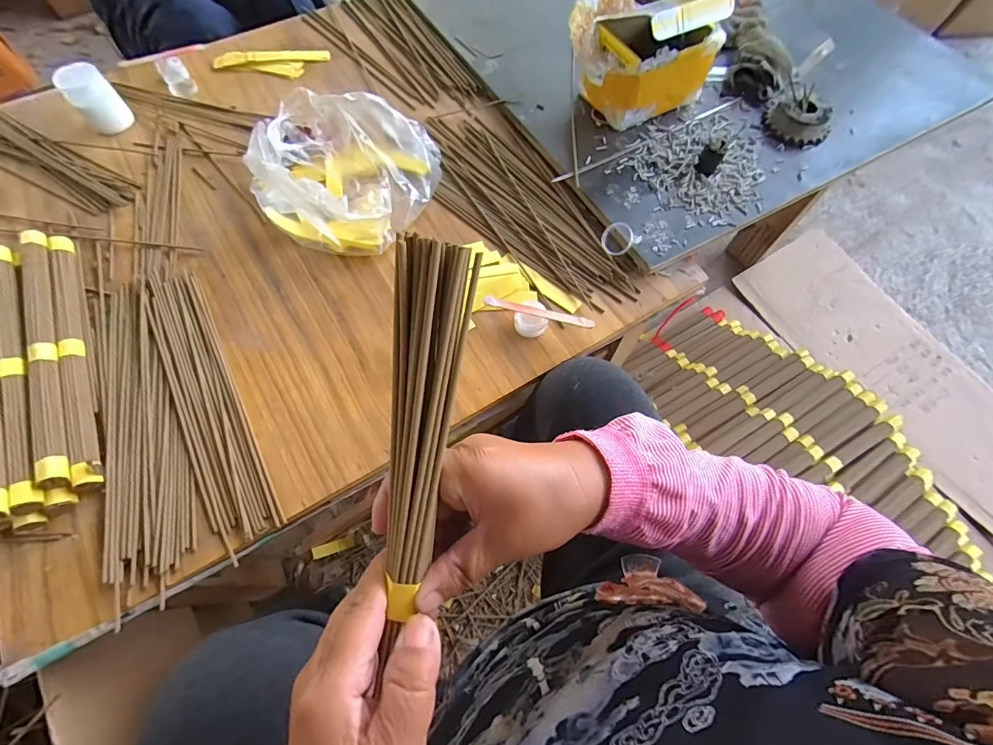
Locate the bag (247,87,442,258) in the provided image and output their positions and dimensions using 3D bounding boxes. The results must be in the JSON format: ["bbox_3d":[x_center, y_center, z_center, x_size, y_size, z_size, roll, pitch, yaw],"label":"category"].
[{"bbox_3d":[-0.185,-0.258,0.528,0.210,0.083,0.221,1,66,0],"label":"bag"}]

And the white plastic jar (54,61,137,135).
[{"bbox_3d":[-0.557,-0.380,0.596,0.055,0.067,0.051,-41,73,-17],"label":"white plastic jar"}]

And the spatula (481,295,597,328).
[{"bbox_3d":[0.047,-0.066,0.472,0.122,0.009,0.010,13,67,5],"label":"spatula"}]

